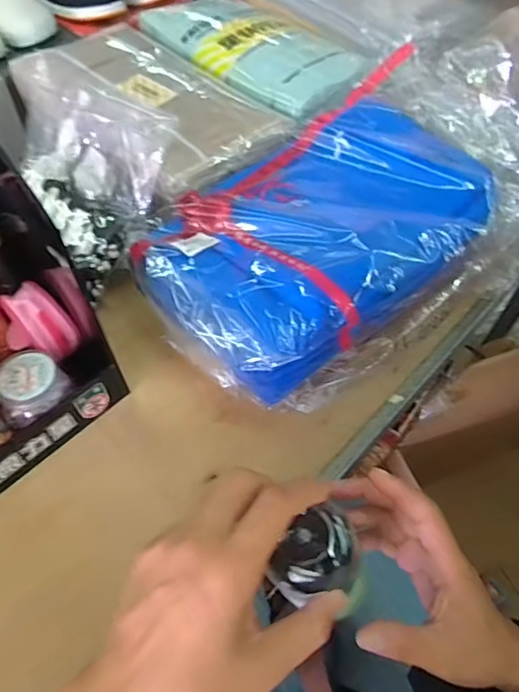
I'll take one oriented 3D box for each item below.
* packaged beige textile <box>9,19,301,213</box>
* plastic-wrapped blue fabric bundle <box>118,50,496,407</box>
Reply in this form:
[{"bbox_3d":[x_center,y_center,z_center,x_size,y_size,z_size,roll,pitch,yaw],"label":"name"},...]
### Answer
[{"bbox_3d":[-0.143,-0.287,0.593,0.231,0.074,0.349,-37,63,-23],"label":"packaged beige textile"},{"bbox_3d":[0.070,-0.100,0.485,0.347,0.136,0.198,-36,63,-22],"label":"plastic-wrapped blue fabric bundle"}]

